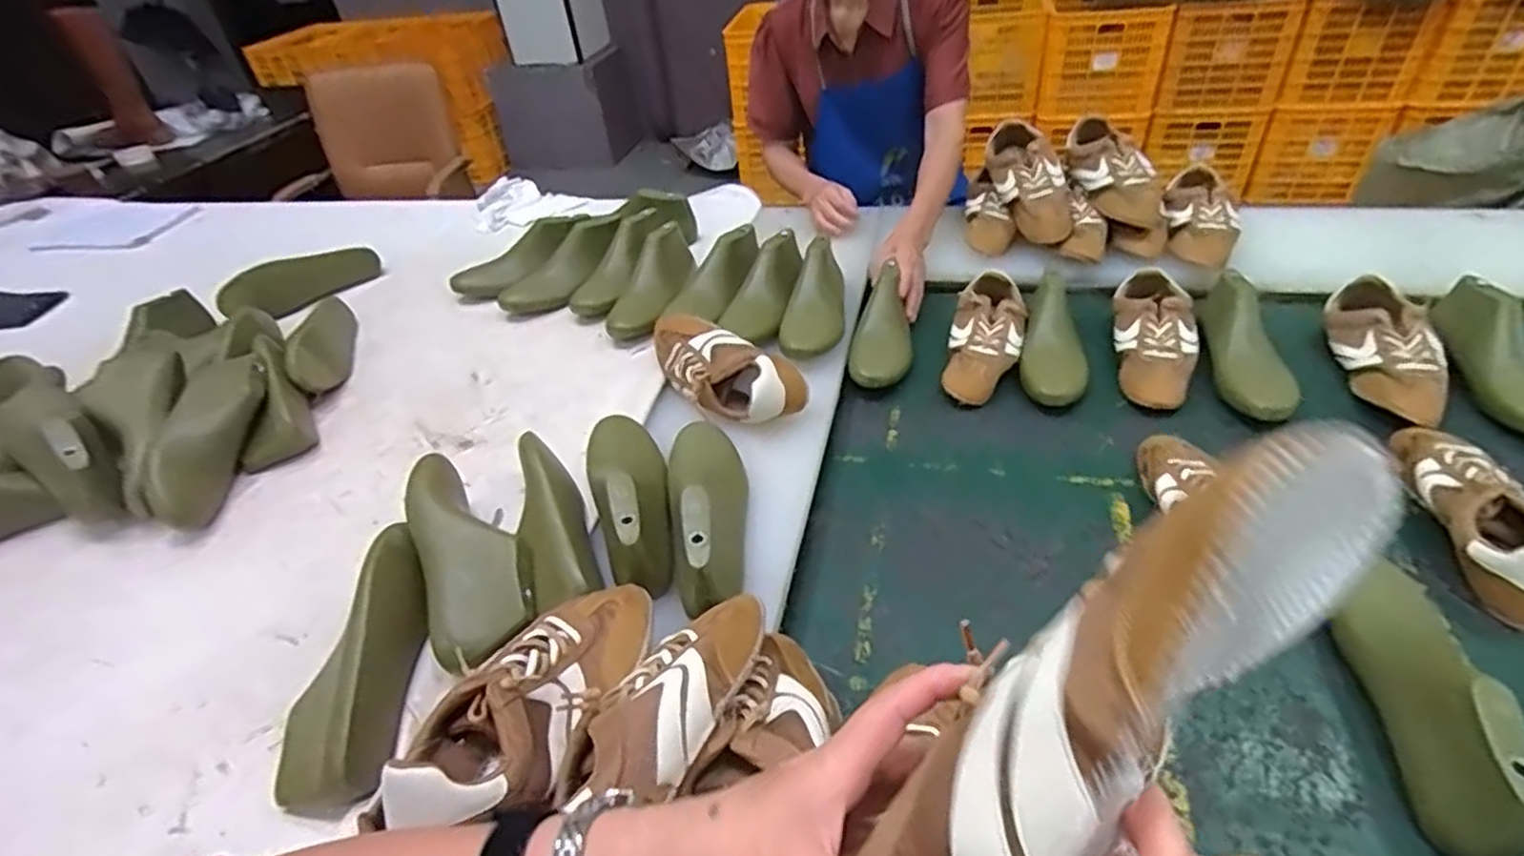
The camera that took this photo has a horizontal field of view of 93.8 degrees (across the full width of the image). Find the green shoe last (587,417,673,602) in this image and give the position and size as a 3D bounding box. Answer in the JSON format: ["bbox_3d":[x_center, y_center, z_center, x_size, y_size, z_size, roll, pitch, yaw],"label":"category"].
[{"bbox_3d":[-0.140,0.061,0.761,0.077,0.099,0.263,-17,41,-9],"label":"green shoe last"}]

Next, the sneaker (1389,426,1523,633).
[{"bbox_3d":[0.721,0.075,0.716,0.082,0.071,0.250,5,43,16],"label":"sneaker"}]

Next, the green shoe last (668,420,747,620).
[{"bbox_3d":[-0.059,0.074,0.740,0.078,0.088,0.249,-9,41,1],"label":"green shoe last"}]

